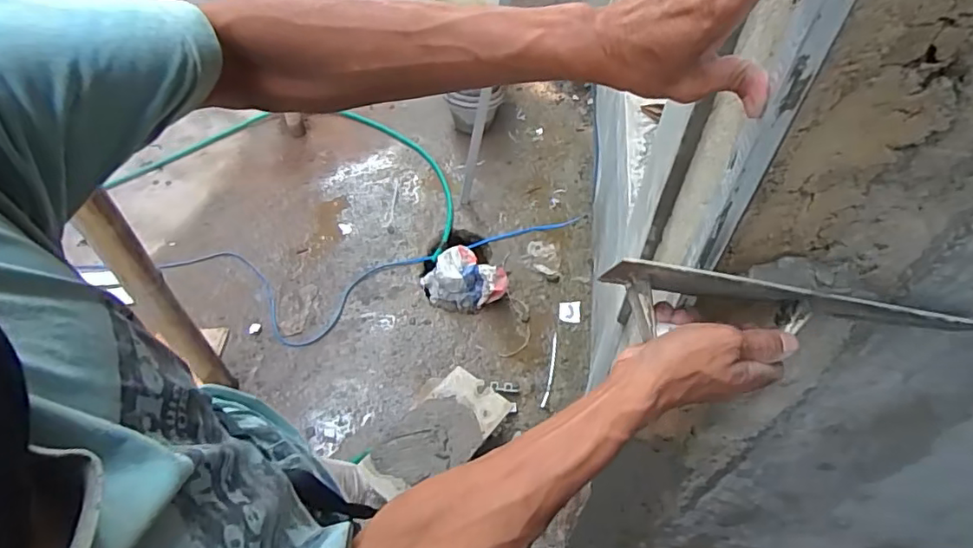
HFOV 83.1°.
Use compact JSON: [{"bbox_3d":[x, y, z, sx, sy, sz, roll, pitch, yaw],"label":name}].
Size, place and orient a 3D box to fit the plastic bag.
[{"bbox_3d":[-0.072,0.014,1.757,0.259,0.127,0.165,0,52,-1],"label":"plastic bag"}]

